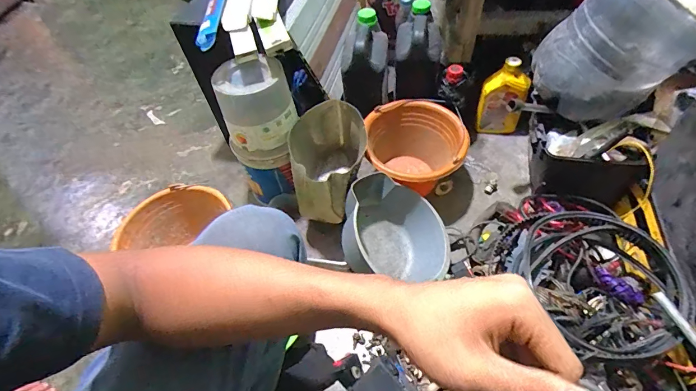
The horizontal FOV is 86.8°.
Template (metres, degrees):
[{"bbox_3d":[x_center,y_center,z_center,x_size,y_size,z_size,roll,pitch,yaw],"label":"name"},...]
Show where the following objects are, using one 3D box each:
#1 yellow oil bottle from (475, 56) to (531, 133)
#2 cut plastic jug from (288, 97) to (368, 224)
[{"bbox_3d":[0.428,-0.268,1.021,0.118,0.207,0.061,10,55,13],"label":"yellow oil bottle"},{"bbox_3d":[-0.039,-0.064,0.860,0.167,0.208,0.224,-11,53,-3],"label":"cut plastic jug"}]

